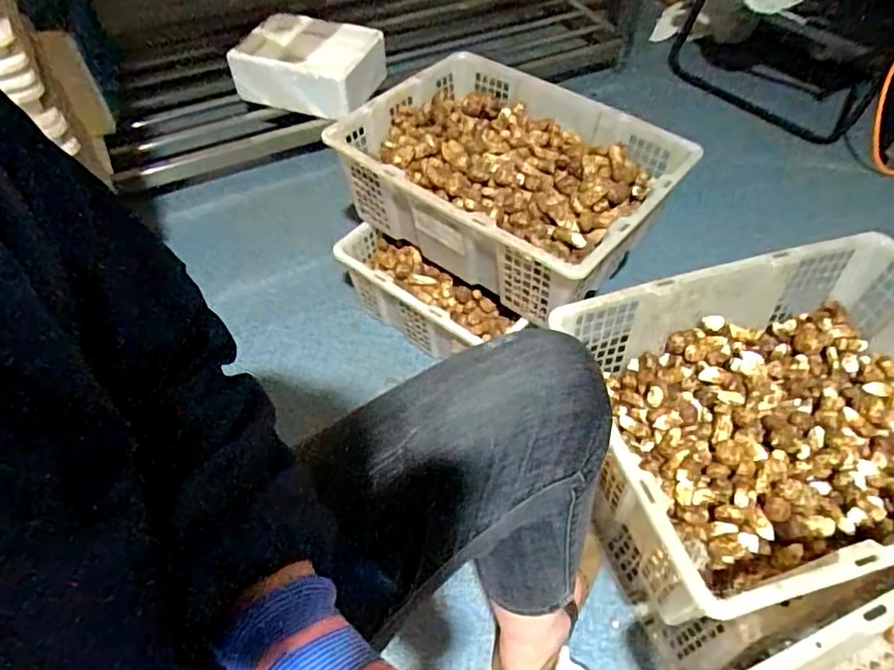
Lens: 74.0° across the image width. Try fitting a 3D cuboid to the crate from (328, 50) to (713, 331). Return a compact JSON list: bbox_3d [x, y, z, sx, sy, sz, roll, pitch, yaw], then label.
[{"bbox_3d":[0.089,-0.261,0.965,0.511,0.146,0.358,34,59,22],"label":"crate"}]

